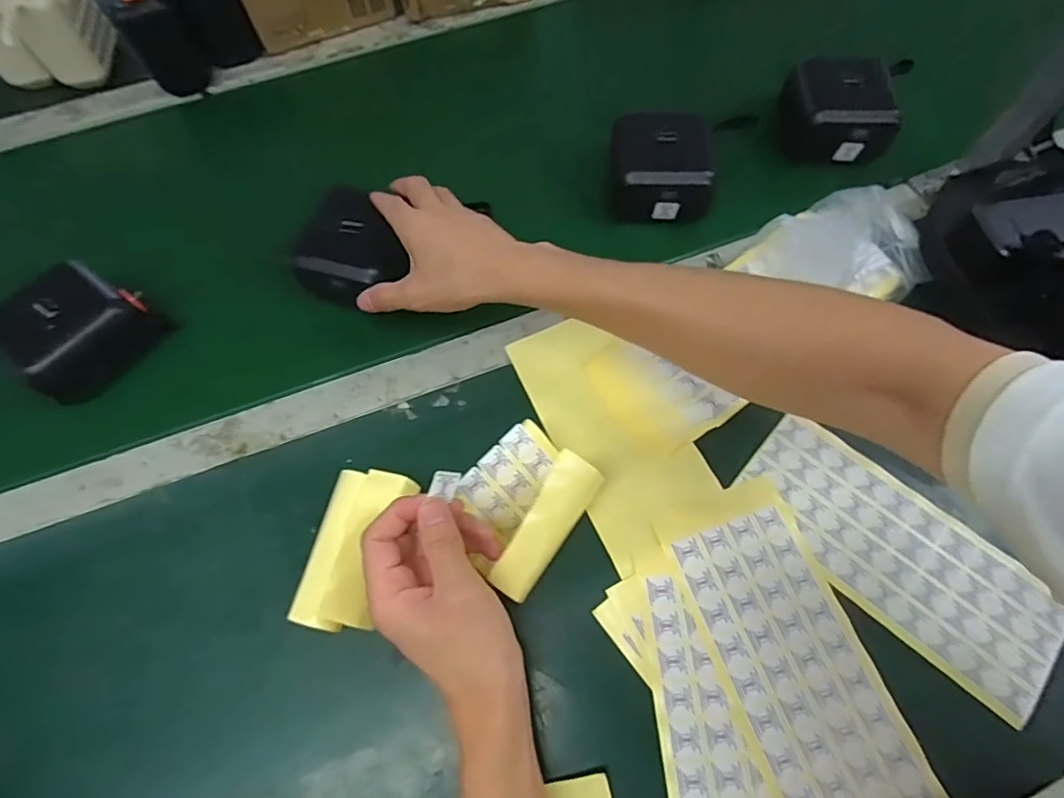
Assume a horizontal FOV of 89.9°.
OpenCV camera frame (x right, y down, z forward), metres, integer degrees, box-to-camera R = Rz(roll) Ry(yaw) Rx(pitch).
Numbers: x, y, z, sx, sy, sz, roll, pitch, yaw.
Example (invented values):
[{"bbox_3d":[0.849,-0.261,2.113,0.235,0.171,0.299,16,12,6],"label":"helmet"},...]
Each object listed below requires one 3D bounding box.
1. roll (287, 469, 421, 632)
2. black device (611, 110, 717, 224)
[{"bbox_3d":[-0.113,0.097,0.347,0.051,0.045,0.099,9,66,6],"label":"roll"},{"bbox_3d":[0.116,-0.204,0.475,0.086,0.057,0.092,0,66,2],"label":"black device"}]

